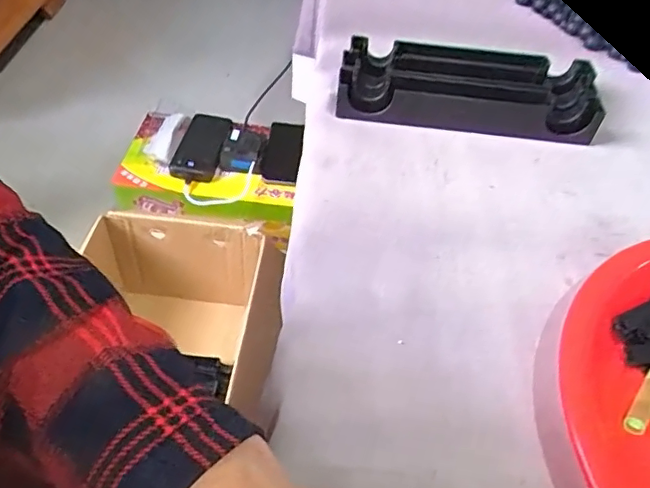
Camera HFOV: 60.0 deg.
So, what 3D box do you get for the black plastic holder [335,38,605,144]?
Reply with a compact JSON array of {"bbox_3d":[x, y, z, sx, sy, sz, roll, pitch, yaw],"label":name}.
[{"bbox_3d":[0.113,-0.130,0.453,0.197,0.028,0.083,6,48,2],"label":"black plastic holder"}]

